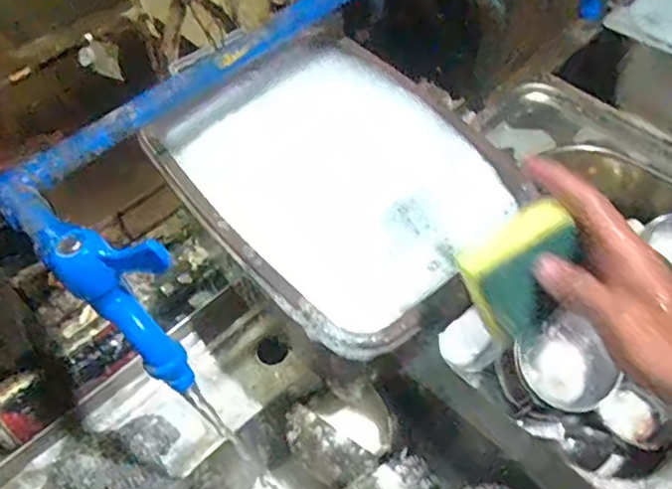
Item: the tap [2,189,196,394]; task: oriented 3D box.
[{"bbox_3d":[-0.147,0.008,0.348,0.165,0.084,0.037,33,61,23],"label":"tap"}]

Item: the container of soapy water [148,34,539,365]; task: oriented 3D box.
[{"bbox_3d":[0.001,-0.065,0.559,0.252,0.068,0.337,-36,60,-22],"label":"container of soapy water"}]

